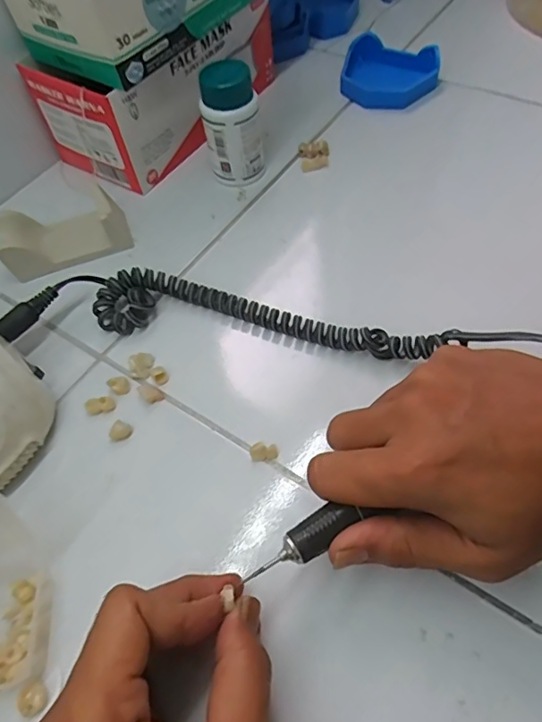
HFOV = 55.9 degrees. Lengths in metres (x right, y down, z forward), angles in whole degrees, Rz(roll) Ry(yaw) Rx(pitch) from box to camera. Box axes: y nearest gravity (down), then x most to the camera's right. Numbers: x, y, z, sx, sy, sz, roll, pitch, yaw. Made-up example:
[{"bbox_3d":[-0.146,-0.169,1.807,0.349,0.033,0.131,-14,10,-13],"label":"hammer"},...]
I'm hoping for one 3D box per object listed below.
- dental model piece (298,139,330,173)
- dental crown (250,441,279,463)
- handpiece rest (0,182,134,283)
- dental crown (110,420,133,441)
[{"bbox_3d":[0.037,-0.174,0.434,0.026,0.012,0.026,-2,58,4],"label":"dental model piece"},{"bbox_3d":[-0.004,0.052,0.294,0.016,0.007,0.010,-12,58,-3],"label":"dental crown"},{"bbox_3d":[-0.158,-0.097,0.391,0.093,0.032,0.054,-20,59,-8],"label":"handpiece rest"},{"bbox_3d":[-0.091,0.042,0.308,0.011,0.006,0.013,32,66,22],"label":"dental crown"}]

